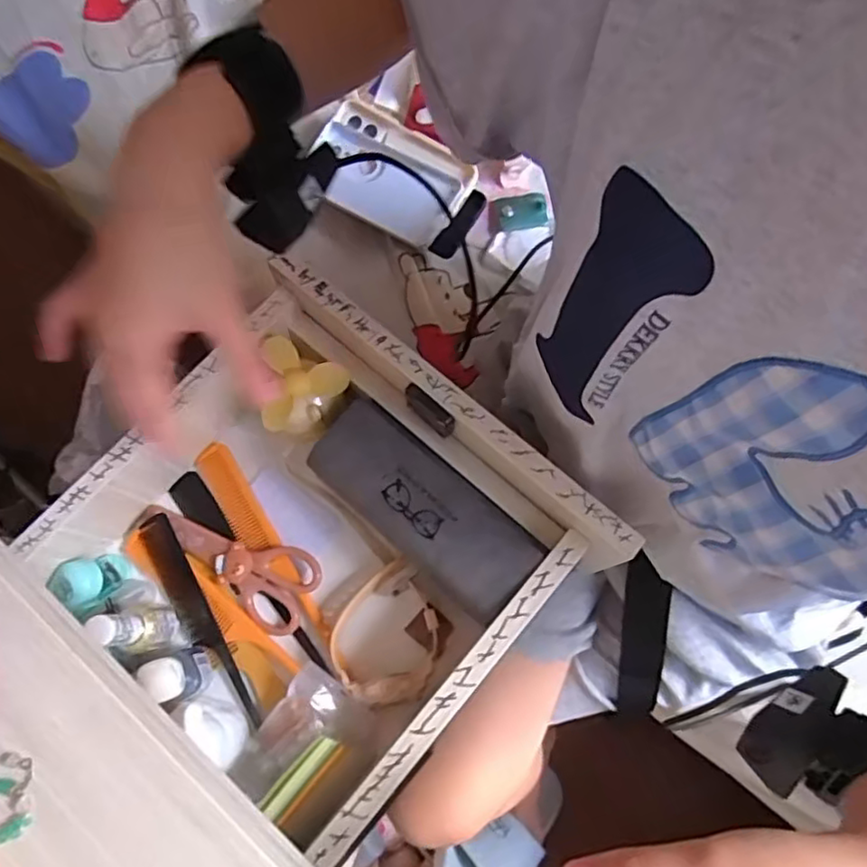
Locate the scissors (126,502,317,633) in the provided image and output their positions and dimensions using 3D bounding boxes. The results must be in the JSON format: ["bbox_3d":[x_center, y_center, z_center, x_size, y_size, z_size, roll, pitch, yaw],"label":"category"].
[{"bbox_3d":[-0.146,0.081,0.446,0.138,0.018,0.056,32,77,9],"label":"scissors"}]

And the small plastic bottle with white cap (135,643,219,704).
[{"bbox_3d":[-0.157,0.149,0.396,0.023,0.064,0.026,-38,77,-9],"label":"small plastic bottle with white cap"}]

